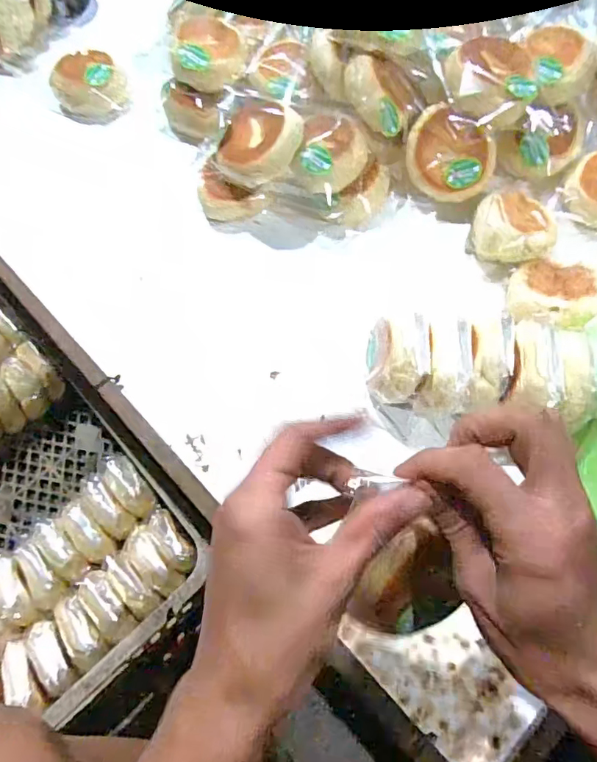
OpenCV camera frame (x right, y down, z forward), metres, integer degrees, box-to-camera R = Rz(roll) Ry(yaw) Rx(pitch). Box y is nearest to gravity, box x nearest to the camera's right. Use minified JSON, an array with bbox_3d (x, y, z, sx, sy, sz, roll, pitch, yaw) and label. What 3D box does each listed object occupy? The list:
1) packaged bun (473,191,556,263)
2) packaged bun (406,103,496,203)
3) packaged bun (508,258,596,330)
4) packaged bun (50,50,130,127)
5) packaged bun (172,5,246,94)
[{"bbox_3d":[0.230,-0.166,0.527,0.082,0.047,0.088,-1,66,2],"label":"packaged bun"},{"bbox_3d":[0.168,-0.248,0.545,0.096,0.043,0.091,13,110,10],"label":"packaged bun"},{"bbox_3d":[0.262,-0.086,0.503,0.090,0.039,0.088,24,69,13],"label":"packaged bun"},{"bbox_3d":[-0.260,-0.364,0.624,0.084,0.061,0.071,-22,67,-7],"label":"packaged bun"},{"bbox_3d":[-0.103,-0.381,0.571,0.081,0.036,0.096,2,66,3],"label":"packaged bun"}]

